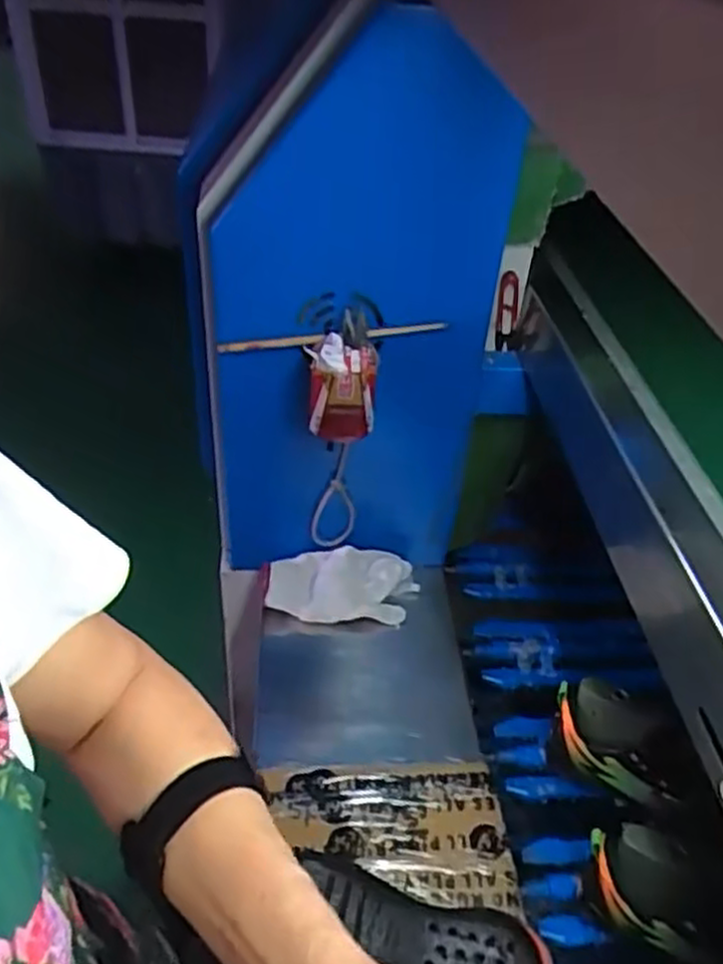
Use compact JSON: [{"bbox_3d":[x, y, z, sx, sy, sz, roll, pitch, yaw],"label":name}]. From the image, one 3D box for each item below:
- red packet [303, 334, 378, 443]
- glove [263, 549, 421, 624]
[{"bbox_3d":[-0.021,-0.092,0.767,0.068,0.092,0.057,3,41,-4],"label":"red packet"},{"bbox_3d":[-0.024,0.131,0.942,0.181,0.031,0.090,-1,65,-6],"label":"glove"}]

